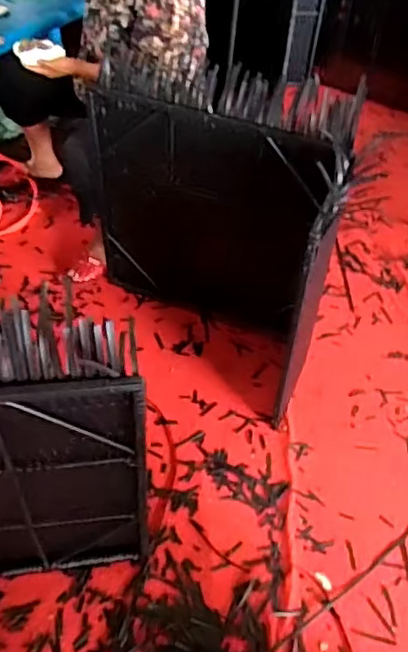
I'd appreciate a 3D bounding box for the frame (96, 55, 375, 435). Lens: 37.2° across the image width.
[{"bbox_3d":[-0.023,-0.199,1.390,0.663,0.680,0.327,22,47,17],"label":"frame"}]

